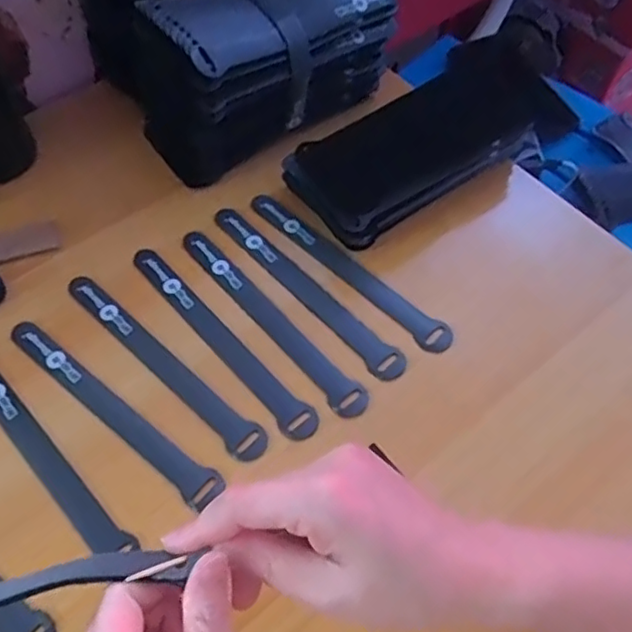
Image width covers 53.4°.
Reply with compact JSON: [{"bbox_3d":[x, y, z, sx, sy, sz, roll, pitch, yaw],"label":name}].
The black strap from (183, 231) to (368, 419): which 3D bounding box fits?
[{"bbox_3d":[-0.035,-0.001,0.466,0.025,0.006,0.197,-35,63,-18],"label":"black strap"}]

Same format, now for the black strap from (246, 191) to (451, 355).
[{"bbox_3d":[0.023,-0.039,0.487,0.023,0.007,0.200,-43,65,-15],"label":"black strap"}]

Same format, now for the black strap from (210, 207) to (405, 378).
[{"bbox_3d":[-0.009,-0.023,0.479,0.024,0.005,0.200,-36,63,-21],"label":"black strap"}]

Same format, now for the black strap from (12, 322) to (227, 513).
[{"bbox_3d":[-0.140,0.059,0.427,0.193,0.004,0.024,35,66,22],"label":"black strap"}]

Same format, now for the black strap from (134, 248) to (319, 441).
[{"bbox_3d":[-0.070,0.013,0.455,0.024,0.004,0.200,-37,64,-17],"label":"black strap"}]

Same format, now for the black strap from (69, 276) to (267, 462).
[{"bbox_3d":[-0.109,0.031,0.445,0.198,0.004,0.024,39,68,23],"label":"black strap"}]

